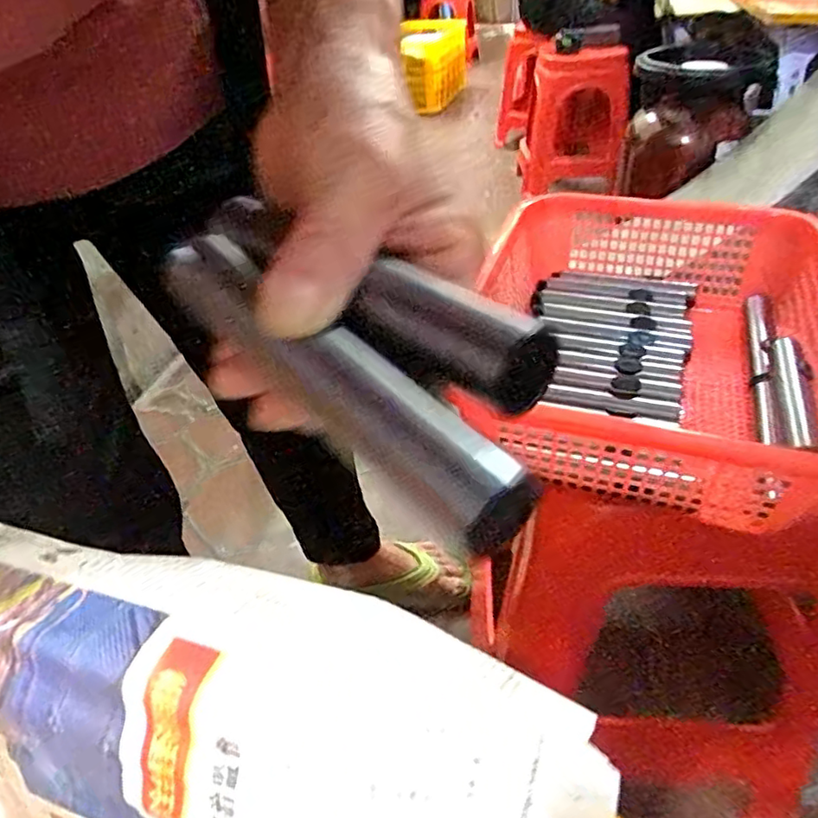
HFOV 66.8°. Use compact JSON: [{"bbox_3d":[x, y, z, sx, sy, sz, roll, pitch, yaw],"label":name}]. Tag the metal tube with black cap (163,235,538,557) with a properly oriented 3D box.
[{"bbox_3d":[-0.025,-0.012,0.176,0.022,0.017,0.146,-32,53,-30],"label":"metal tube with black cap"}]

